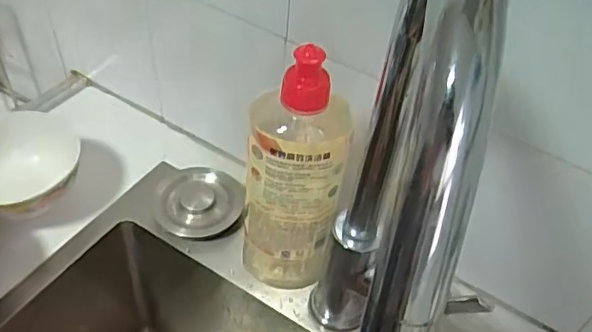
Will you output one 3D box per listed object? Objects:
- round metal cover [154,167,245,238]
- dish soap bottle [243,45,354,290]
[{"bbox_3d":[-0.090,0.030,0.540,0.079,0.023,0.074,3,46,-3],"label":"round metal cover"},{"bbox_3d":[-0.001,0.011,0.429,0.070,0.224,0.049,12,46,5],"label":"dish soap bottle"}]

